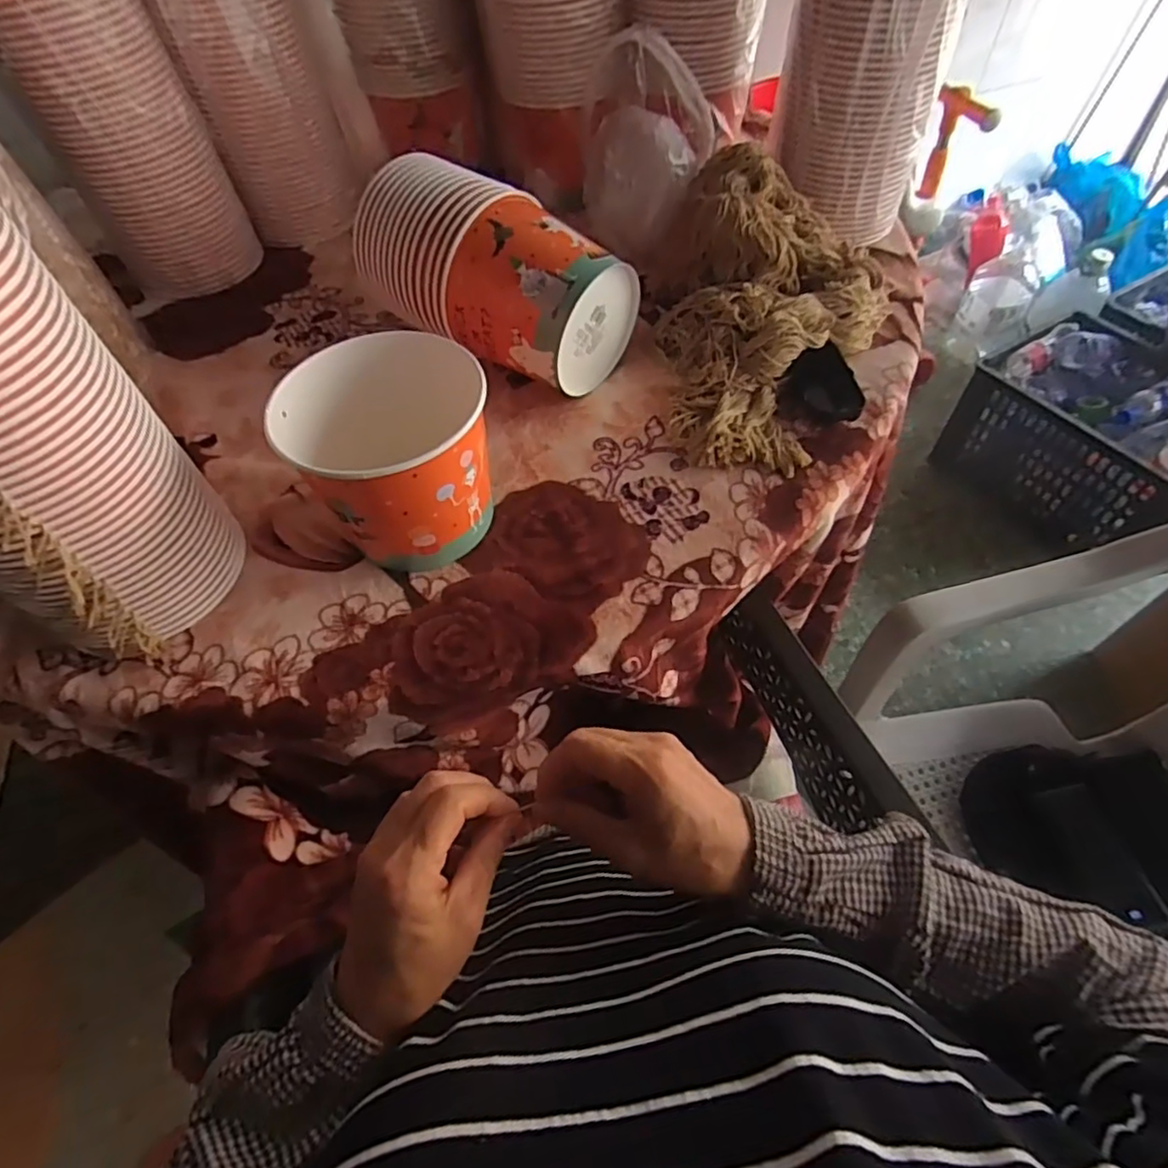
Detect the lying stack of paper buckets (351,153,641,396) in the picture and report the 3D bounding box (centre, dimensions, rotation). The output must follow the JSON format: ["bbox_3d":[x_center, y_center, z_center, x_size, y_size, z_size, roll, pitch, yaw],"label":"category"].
[{"bbox_3d":[-0.097,-0.316,0.644,0.288,0.133,0.132,33,63,9],"label":"lying stack of paper buckets"}]

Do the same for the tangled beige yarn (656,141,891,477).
[{"bbox_3d":[0.179,-0.285,0.647,0.245,0.111,0.361,15,58,14],"label":"tangled beige yarn"}]

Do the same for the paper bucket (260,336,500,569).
[{"bbox_3d":[-0.158,-0.097,0.531,0.135,0.135,0.147,-2,55,3],"label":"paper bucket"}]

